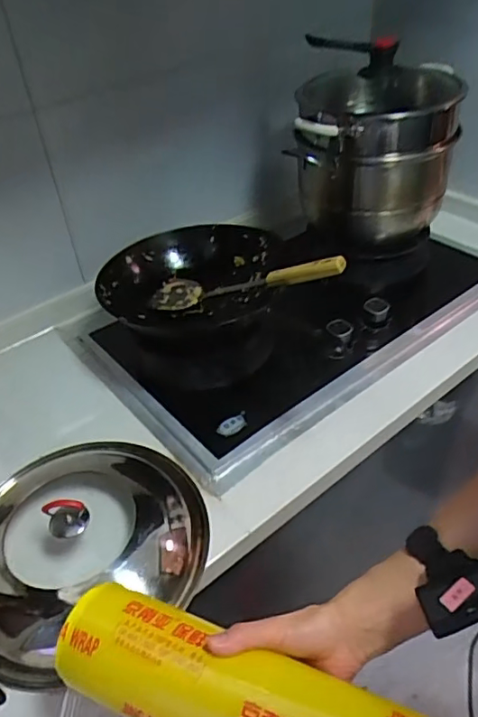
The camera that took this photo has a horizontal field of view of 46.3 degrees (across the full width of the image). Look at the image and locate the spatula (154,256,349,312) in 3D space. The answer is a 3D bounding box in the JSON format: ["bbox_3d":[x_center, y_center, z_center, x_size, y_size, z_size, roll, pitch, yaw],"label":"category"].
[{"bbox_3d":[0.008,-0.117,0.877,0.326,0.031,0.081,-5,36,34],"label":"spatula"}]

